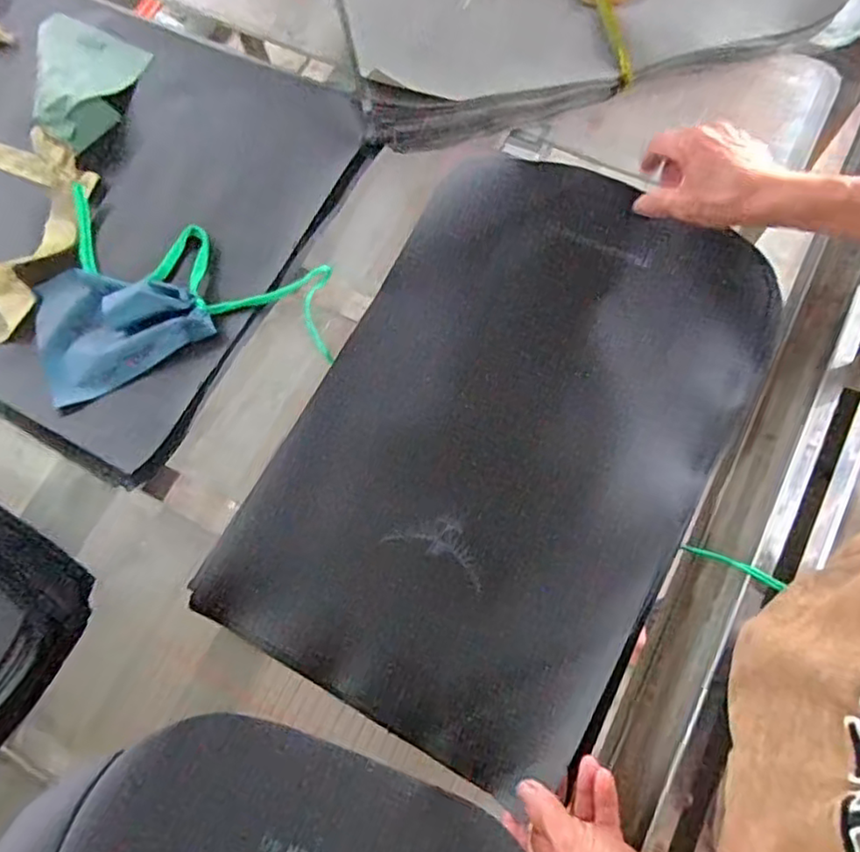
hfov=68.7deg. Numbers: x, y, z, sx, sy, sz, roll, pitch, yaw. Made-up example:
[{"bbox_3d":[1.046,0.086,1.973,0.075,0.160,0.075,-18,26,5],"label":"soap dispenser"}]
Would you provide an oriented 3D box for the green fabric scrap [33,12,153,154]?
[{"bbox_3d":[-0.373,-0.366,0.659,0.127,0.031,0.151,14,75,8],"label":"green fabric scrap"}]

